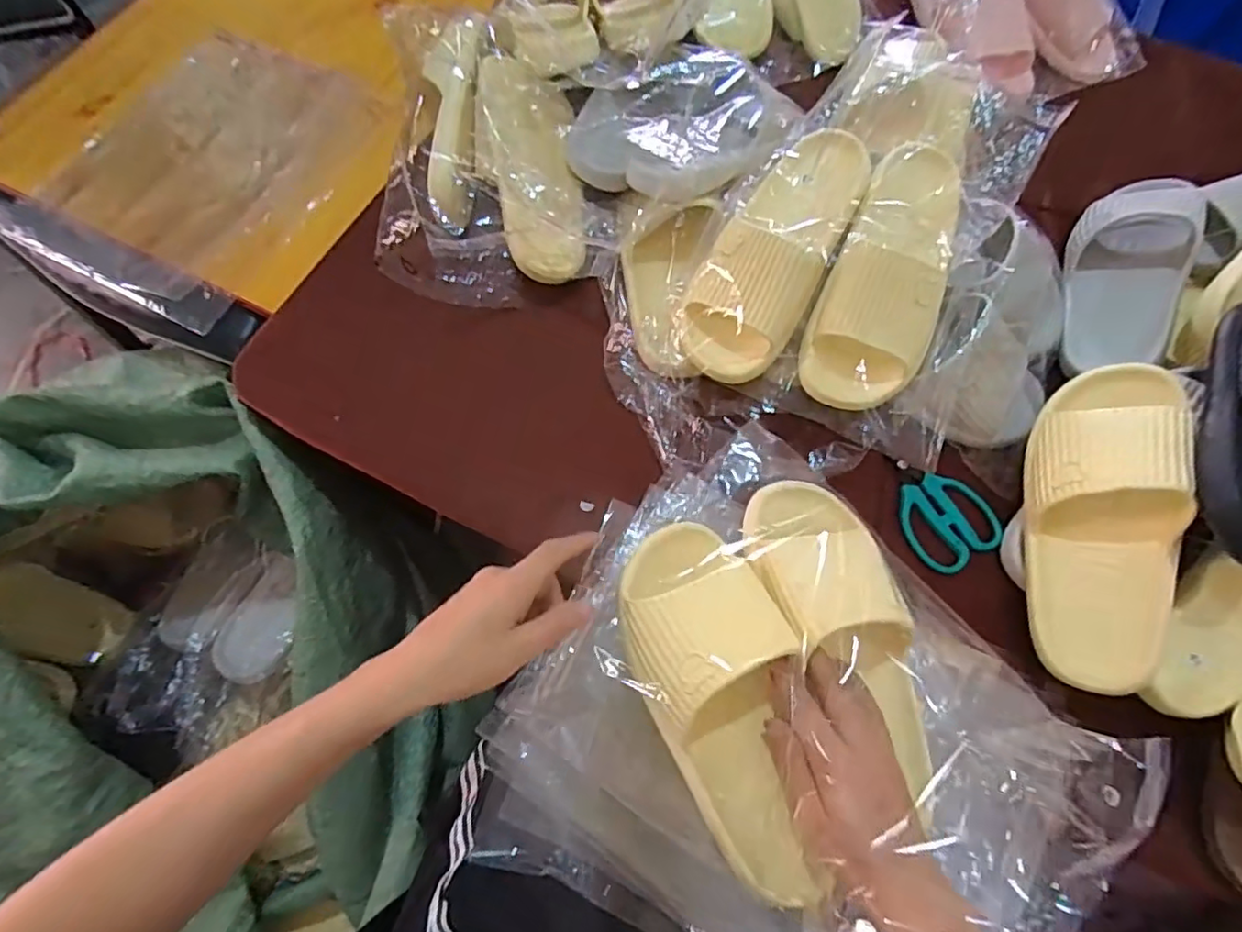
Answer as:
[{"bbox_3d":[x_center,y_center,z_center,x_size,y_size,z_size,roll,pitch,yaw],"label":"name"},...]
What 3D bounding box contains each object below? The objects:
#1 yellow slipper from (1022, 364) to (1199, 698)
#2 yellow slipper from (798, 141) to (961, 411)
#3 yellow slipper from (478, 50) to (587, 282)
[{"bbox_3d":[0.375,0.037,0.476,0.101,0.059,0.263,4,74,38],"label":"yellow slipper"},{"bbox_3d":[0.236,-0.168,0.524,0.102,0.065,0.248,21,82,7],"label":"yellow slipper"},{"bbox_3d":[-0.087,-0.295,0.602,0.095,0.065,0.215,-6,69,-4],"label":"yellow slipper"}]

